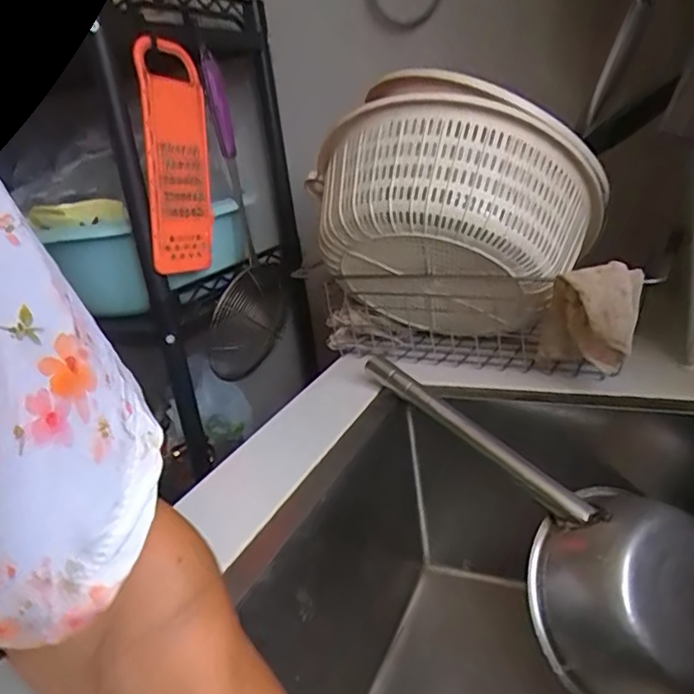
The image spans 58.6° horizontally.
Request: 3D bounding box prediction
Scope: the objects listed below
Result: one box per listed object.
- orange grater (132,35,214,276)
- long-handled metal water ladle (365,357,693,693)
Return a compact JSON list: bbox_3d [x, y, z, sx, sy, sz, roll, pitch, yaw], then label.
[{"bbox_3d":[-0.193,-0.211,0.706,0.021,0.252,0.085,5,16,34],"label":"orange grater"},{"bbox_3d":[0.156,0.134,0.539,0.122,0.110,0.363,-20,49,-33],"label":"long-handled metal water ladle"}]

